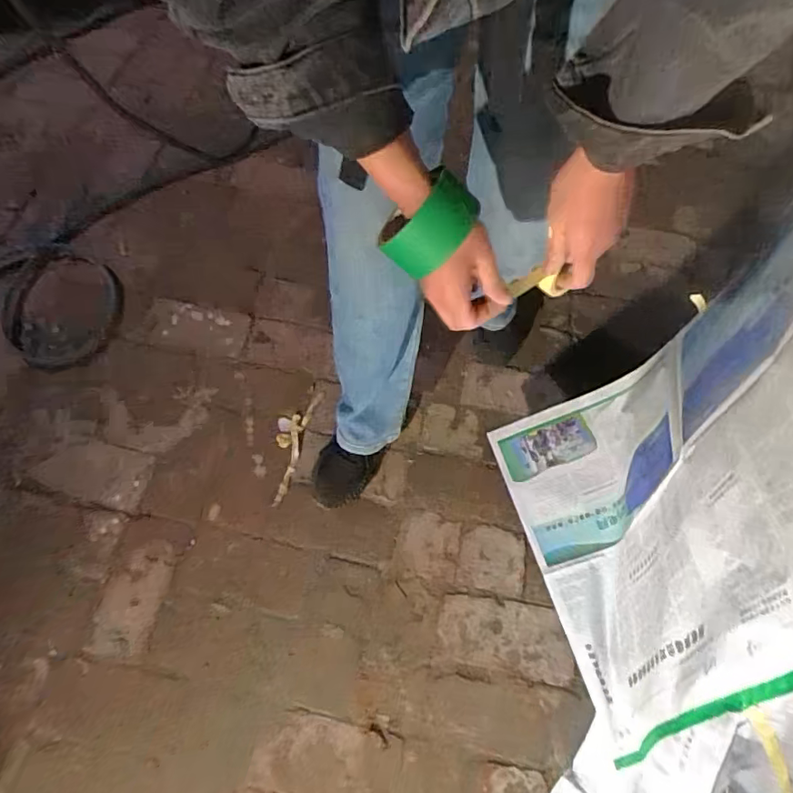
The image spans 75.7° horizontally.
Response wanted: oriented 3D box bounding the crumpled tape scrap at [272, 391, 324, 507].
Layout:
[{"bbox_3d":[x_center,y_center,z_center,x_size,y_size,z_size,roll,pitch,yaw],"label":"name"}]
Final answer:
[{"bbox_3d":[-0.220,0.091,1.032,0.059,0.022,0.254,15,66,7],"label":"crumpled tape scrap"}]

